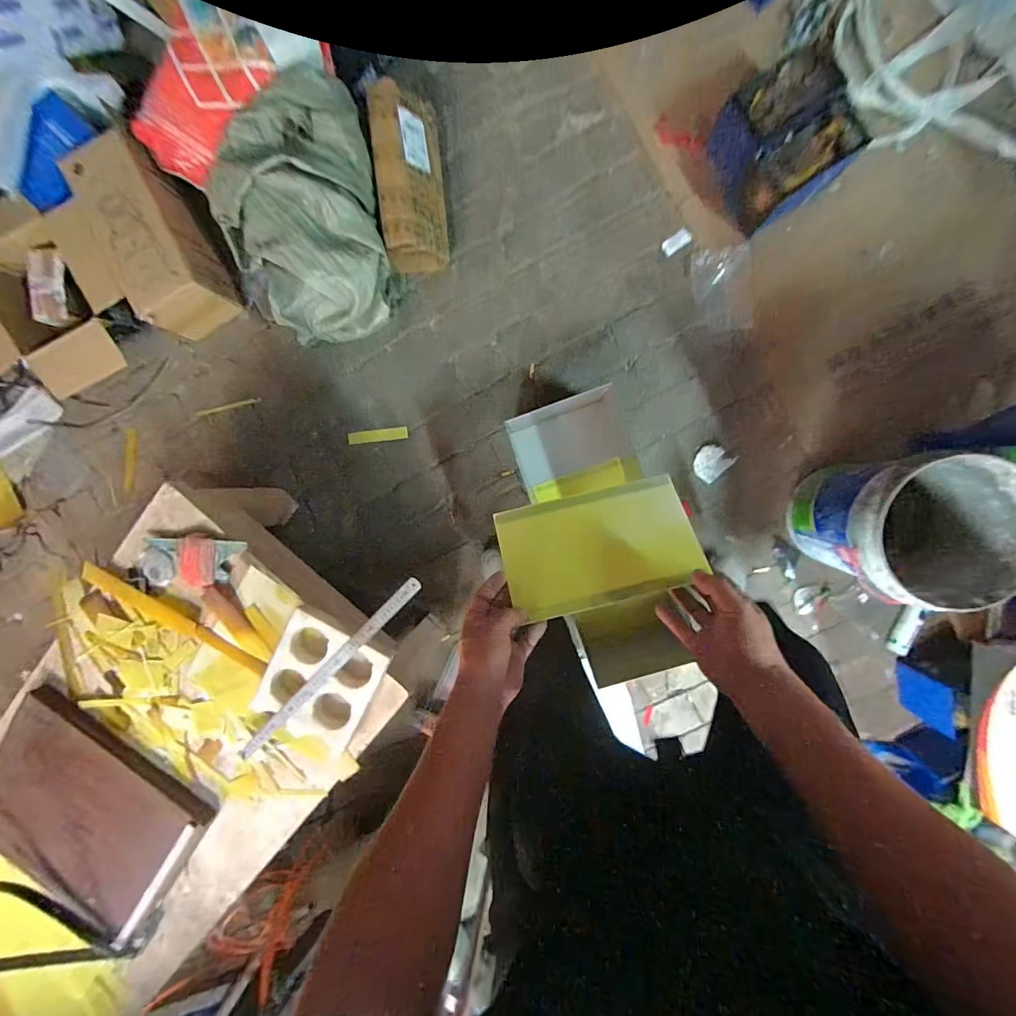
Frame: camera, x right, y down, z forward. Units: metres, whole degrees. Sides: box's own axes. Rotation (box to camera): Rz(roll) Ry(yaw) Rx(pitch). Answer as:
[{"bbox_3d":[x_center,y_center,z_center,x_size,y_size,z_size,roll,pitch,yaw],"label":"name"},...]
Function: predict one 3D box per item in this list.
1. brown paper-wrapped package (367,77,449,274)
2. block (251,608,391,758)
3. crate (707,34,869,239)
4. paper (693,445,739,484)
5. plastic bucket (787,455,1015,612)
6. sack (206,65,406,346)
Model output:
[{"bbox_3d":[-0.250,-0.851,1.142,0.157,0.175,0.394,-1,95,4],"label":"brown paper-wrapped package"},{"bbox_3d":[-0.393,0.369,0.917,0.231,0.056,0.257,26,96,1],"label":"block"},{"bbox_3d":[0.675,-0.884,1.062,0.252,0.167,0.288,-22,93,6],"label":"crate"},{"bbox_3d":[0.564,-0.131,1.196,0.107,0.029,0.084,-39,91,6],"label":"paper"},{"bbox_3d":[0.882,0.044,0.993,0.313,0.374,0.289,0,95,4],"label":"plastic bucket"},{"bbox_3d":[-0.543,-0.708,1.122,0.460,0.255,0.503,-11,94,5],"label":"sack"}]

